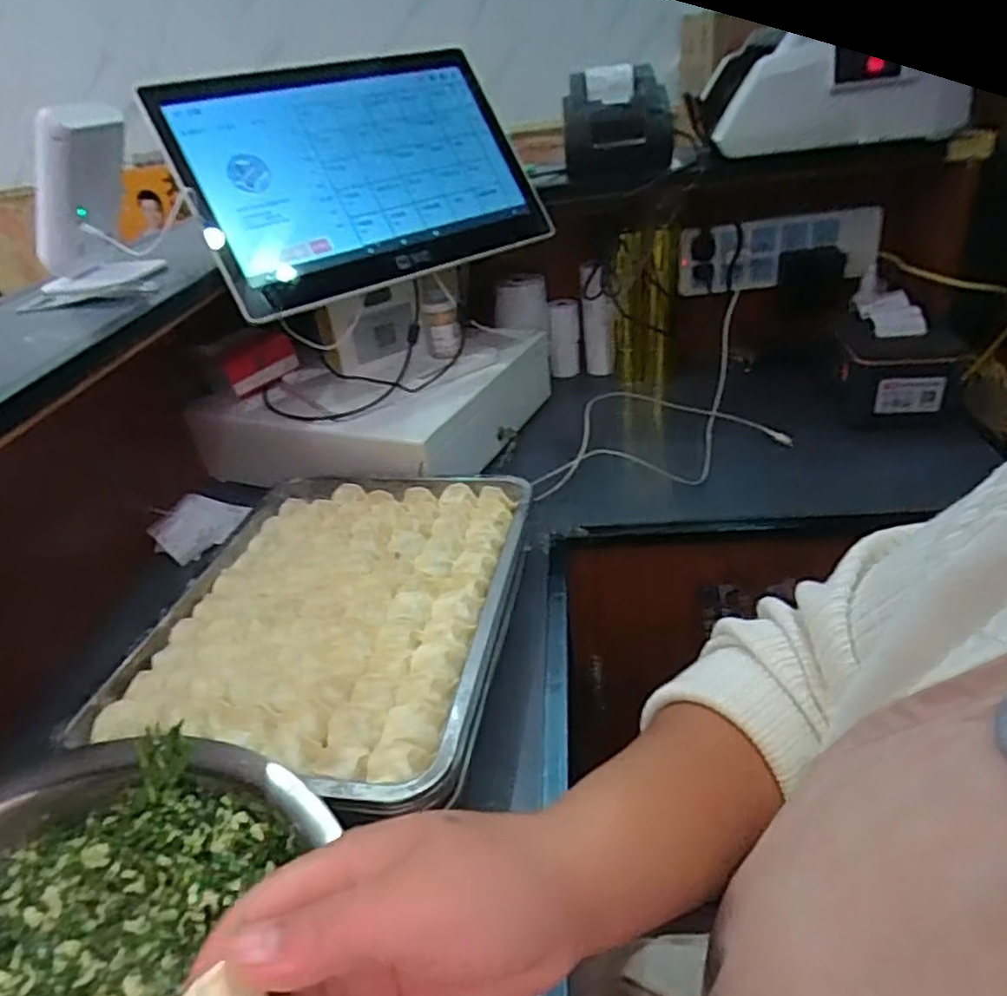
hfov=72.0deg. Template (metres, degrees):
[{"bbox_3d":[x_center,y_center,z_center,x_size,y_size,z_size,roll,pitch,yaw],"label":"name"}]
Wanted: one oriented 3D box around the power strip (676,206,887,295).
[{"bbox_3d":[0.393,-0.353,0.996,0.272,0.097,0.046,-6,32,2],"label":"power strip"}]

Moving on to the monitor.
[{"bbox_3d":[-0.147,-0.356,0.750,0.383,0.253,0.038,-27,7,-26],"label":"monitor"}]

